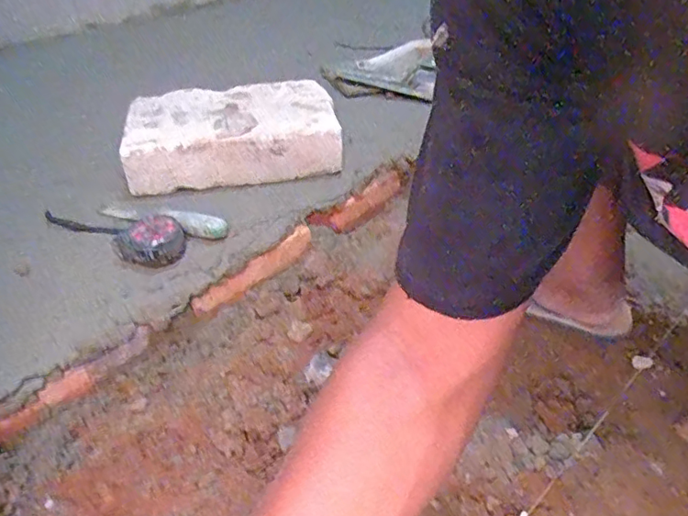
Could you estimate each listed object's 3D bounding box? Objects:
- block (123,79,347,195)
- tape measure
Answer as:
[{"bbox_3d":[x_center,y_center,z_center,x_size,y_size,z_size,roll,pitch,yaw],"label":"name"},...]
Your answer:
[{"bbox_3d":[-0.170,-0.191,0.838,0.304,0.081,0.187,-9,39,-11],"label":"block"},{"bbox_3d":[-0.233,-0.019,0.660,0.063,0.042,0.065,0,38,0],"label":"tape measure"}]

